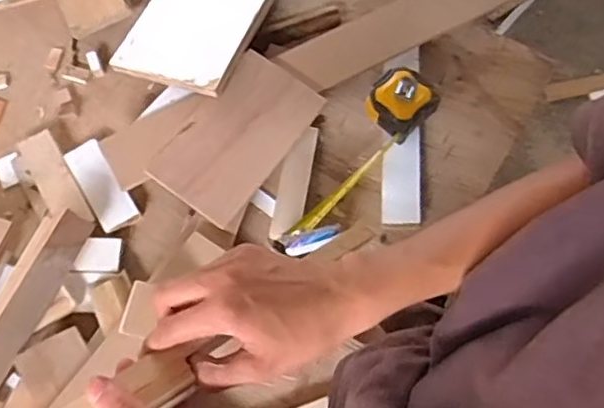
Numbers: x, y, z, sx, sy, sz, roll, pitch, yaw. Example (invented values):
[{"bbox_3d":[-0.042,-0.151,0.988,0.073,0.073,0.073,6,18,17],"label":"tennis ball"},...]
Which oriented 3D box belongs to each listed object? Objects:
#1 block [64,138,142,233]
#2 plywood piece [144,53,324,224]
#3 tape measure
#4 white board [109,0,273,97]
[{"bbox_3d":[-0.251,-0.024,0.813,0.048,0.013,0.119,-36,79,10],"label":"block"},{"bbox_3d":[-0.081,-0.086,0.809,0.120,0.012,0.211,38,74,0],"label":"plywood piece"},{"bbox_3d":[0.055,-0.060,0.801,0.075,0.069,0.277,40,76,14],"label":"tape measure"},{"bbox_3d":[-0.131,-0.261,0.872,0.161,0.018,0.250,18,66,19],"label":"white board"}]

